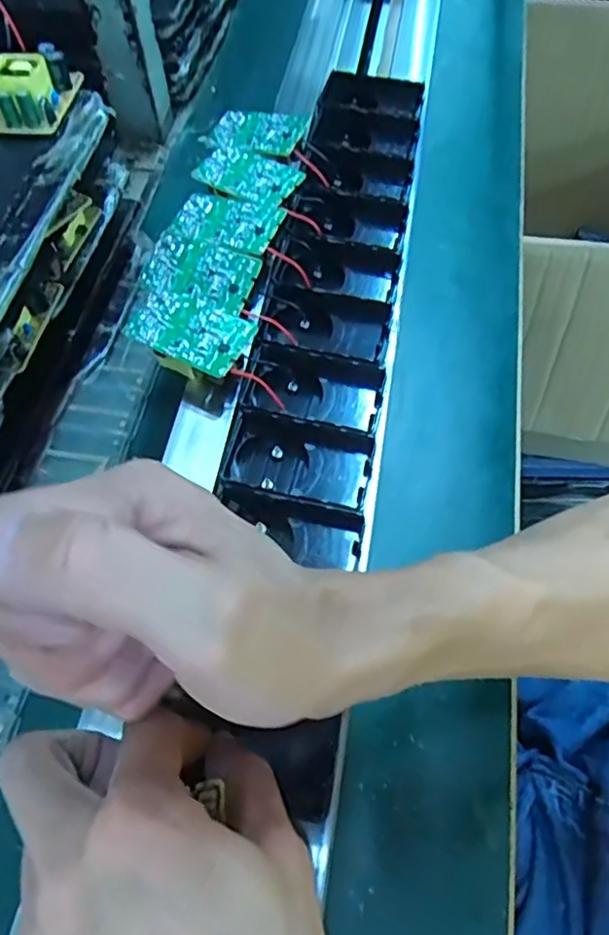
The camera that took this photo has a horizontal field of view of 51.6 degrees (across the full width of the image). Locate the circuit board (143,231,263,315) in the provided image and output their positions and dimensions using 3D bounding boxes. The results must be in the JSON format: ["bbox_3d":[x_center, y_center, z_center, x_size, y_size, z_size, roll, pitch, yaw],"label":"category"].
[{"bbox_3d":[-0.058,-0.109,0.350,0.063,0.009,0.042,20,75,13],"label":"circuit board"}]

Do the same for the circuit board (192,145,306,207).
[{"bbox_3d":[-0.035,-0.181,0.389,0.064,0.007,0.037,28,66,16],"label":"circuit board"}]

